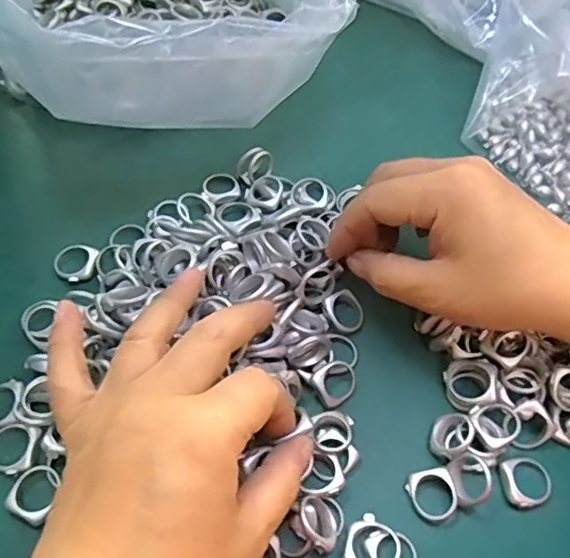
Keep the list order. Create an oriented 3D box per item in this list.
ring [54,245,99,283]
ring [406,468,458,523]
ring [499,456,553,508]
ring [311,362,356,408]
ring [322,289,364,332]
[{"bbox_3d":[-0.113,-0.009,0.318,0.023,0.004,0.023,1,59,-2],"label":"ring"},{"bbox_3d":[0.066,0.096,0.261,0.019,0.006,0.021,-16,61,-11],"label":"ring"},{"bbox_3d":[0.109,0.091,0.267,0.022,0.006,0.022,1,59,-2],"label":"ring"},{"bbox_3d":[0.025,0.050,0.286,0.023,0.011,0.018,-28,64,-18],"label":"ring"},{"bbox_3d":[0.031,0.017,0.307,0.019,0.004,0.023,-16,74,-27],"label":"ring"}]

